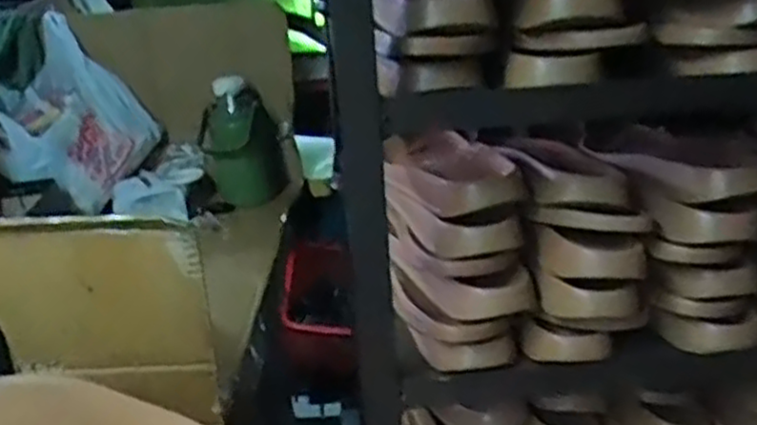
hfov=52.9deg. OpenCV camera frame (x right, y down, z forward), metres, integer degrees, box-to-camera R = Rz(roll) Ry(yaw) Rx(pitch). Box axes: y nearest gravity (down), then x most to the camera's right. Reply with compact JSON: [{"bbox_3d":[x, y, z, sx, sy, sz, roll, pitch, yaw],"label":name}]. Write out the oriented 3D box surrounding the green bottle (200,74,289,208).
[{"bbox_3d":[-0.228,-0.122,1.298,0.133,0.197,0.117,-7,22,-11],"label":"green bottle"}]

